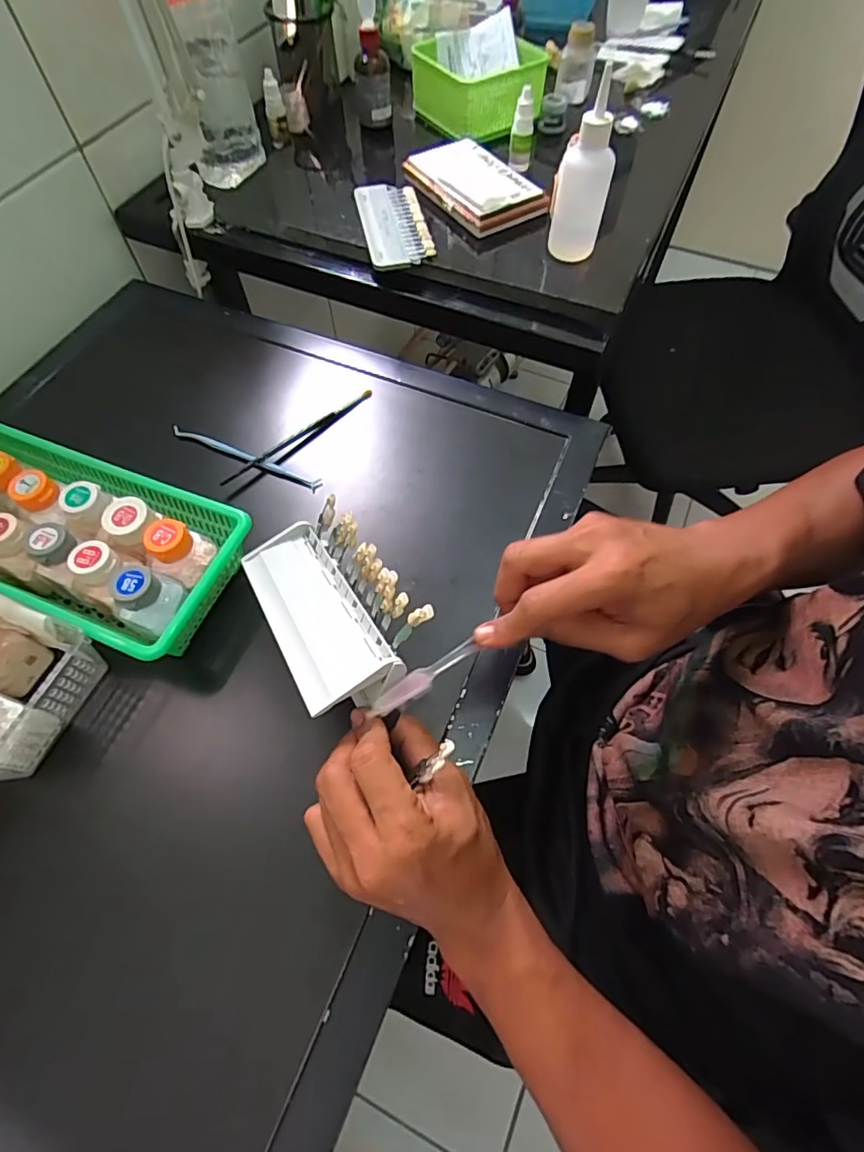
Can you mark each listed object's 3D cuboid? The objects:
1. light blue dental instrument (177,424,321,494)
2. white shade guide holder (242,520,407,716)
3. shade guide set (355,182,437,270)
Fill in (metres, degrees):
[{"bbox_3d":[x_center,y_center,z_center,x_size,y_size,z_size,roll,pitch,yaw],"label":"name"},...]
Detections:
[{"bbox_3d":[-0.181,-0.116,0.511,0.165,0.010,0.010,22,64,11],"label":"light blue dental instrument"},{"bbox_3d":[-0.081,0.028,0.369,0.059,0.031,0.163,-27,48,-14],"label":"white shade guide holder"},{"bbox_3d":[-0.041,-0.383,0.572,0.066,0.009,0.140,-11,63,-5],"label":"shade guide set"}]

